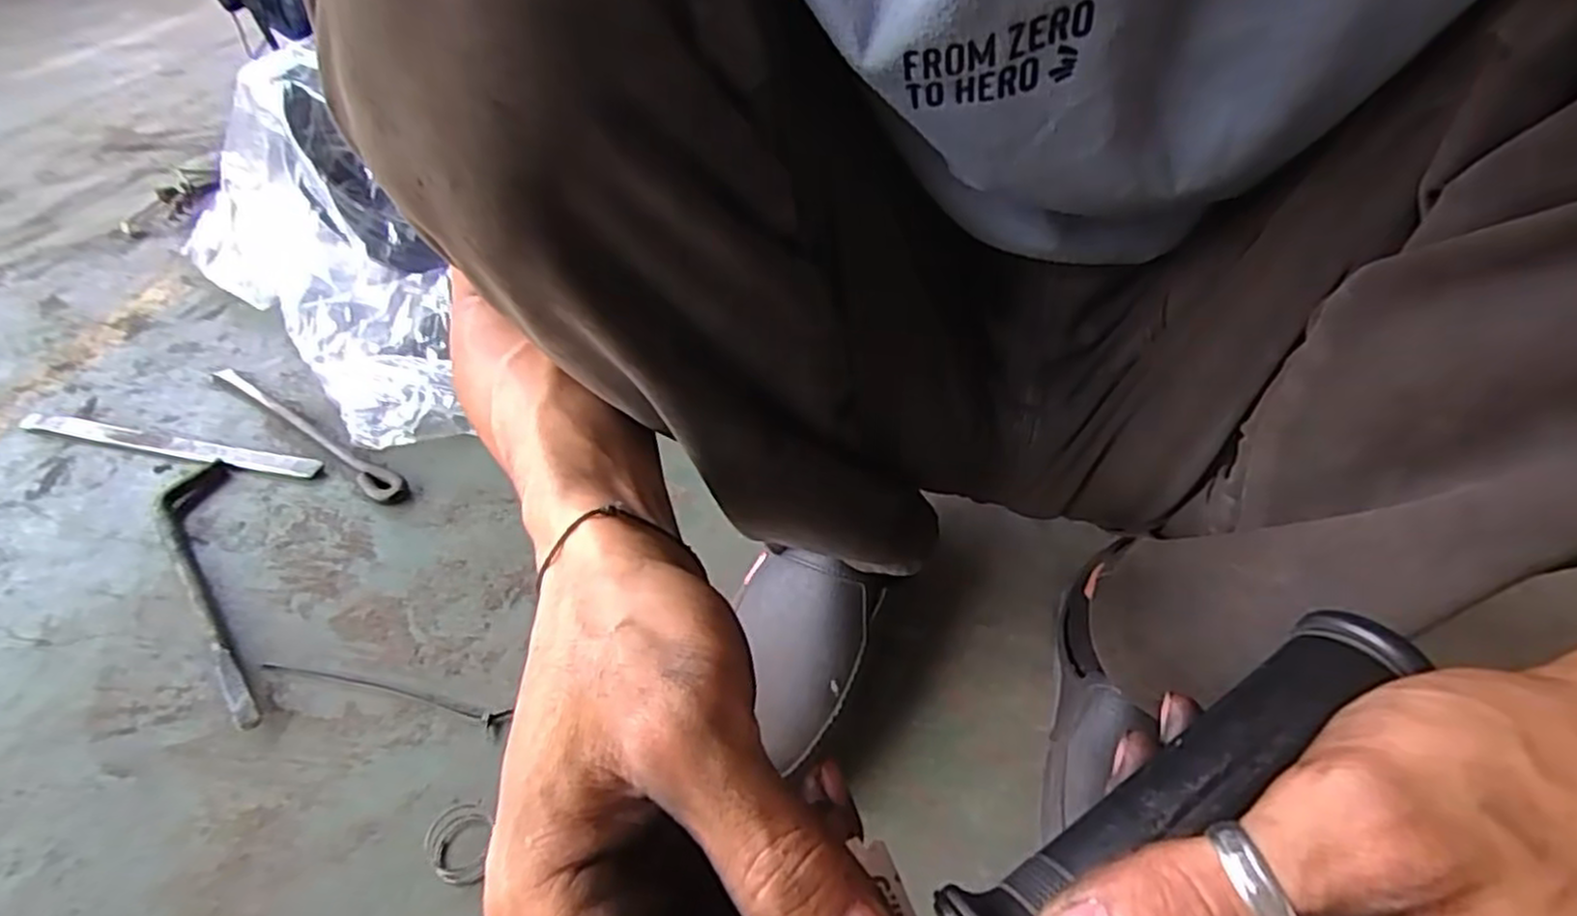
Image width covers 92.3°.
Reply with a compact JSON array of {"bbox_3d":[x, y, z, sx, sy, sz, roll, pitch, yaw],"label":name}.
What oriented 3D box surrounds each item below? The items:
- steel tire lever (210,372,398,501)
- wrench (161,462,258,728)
[{"bbox_3d":[-0.435,-0.031,0.680,0.295,0.008,0.026,28,48,27],"label":"steel tire lever"},{"bbox_3d":[-0.408,0.087,0.531,0.040,0.012,0.277,-25,47,-26],"label":"wrench"}]

